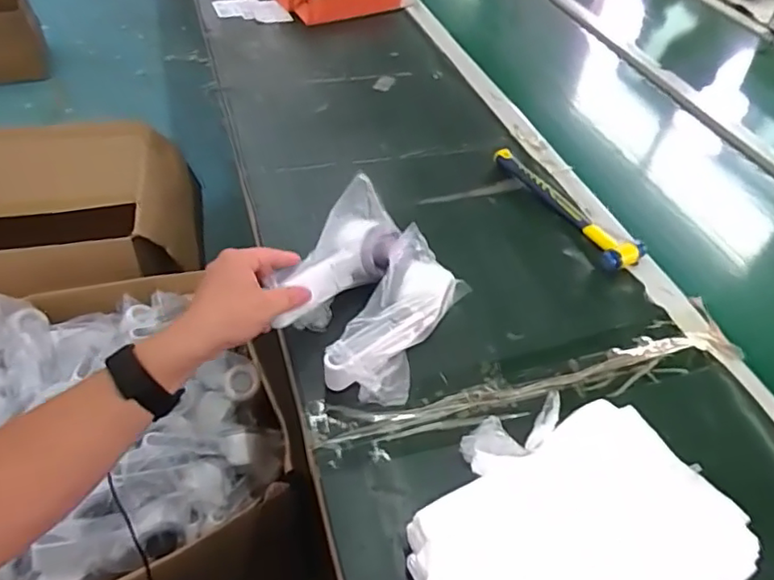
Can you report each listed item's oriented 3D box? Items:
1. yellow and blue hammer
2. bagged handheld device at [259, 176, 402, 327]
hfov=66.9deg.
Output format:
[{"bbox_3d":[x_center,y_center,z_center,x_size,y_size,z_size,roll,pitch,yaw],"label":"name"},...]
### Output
[{"bbox_3d":[0.224,-0.112,0.748,0.056,0.025,0.243,-20,51,-21],"label":"yellow and blue hammer"},{"bbox_3d":[-0.047,-0.029,0.586,0.066,0.083,0.153,22,52,18],"label":"bagged handheld device"}]

